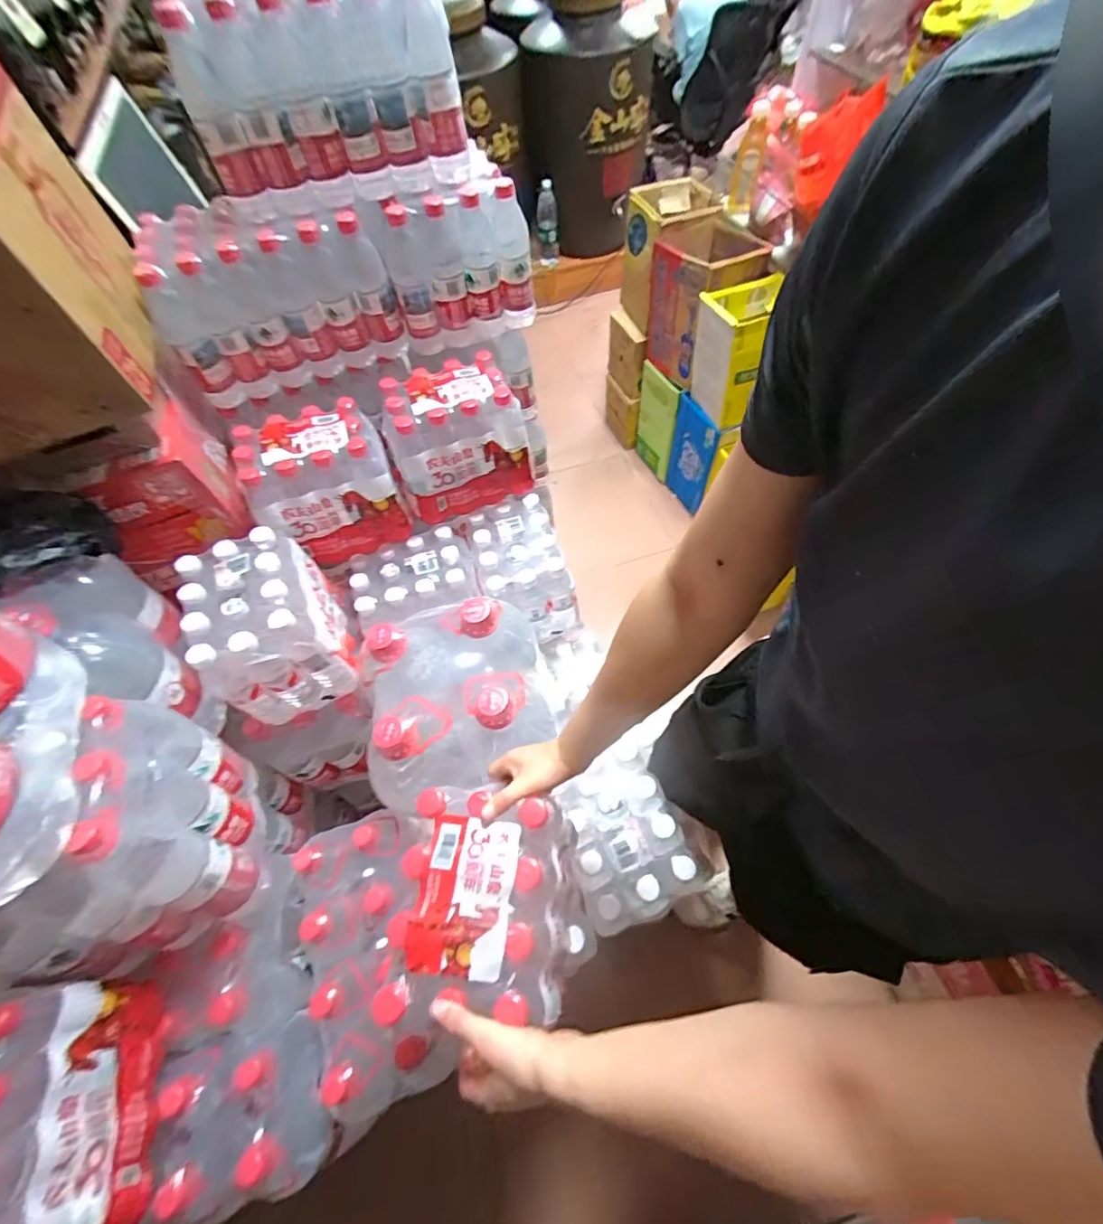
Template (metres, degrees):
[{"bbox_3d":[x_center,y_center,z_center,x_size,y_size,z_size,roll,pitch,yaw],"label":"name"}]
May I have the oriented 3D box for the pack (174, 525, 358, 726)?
[{"bbox_3d":[-0.474,0.017,0.908,0.188,0.216,0.244,-22,60,-8],"label":"pack"}]

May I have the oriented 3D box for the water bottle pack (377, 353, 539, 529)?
[{"bbox_3d":[-0.189,-0.347,1.060,0.250,0.226,0.183,-20,60,-7],"label":"water bottle pack"}]

